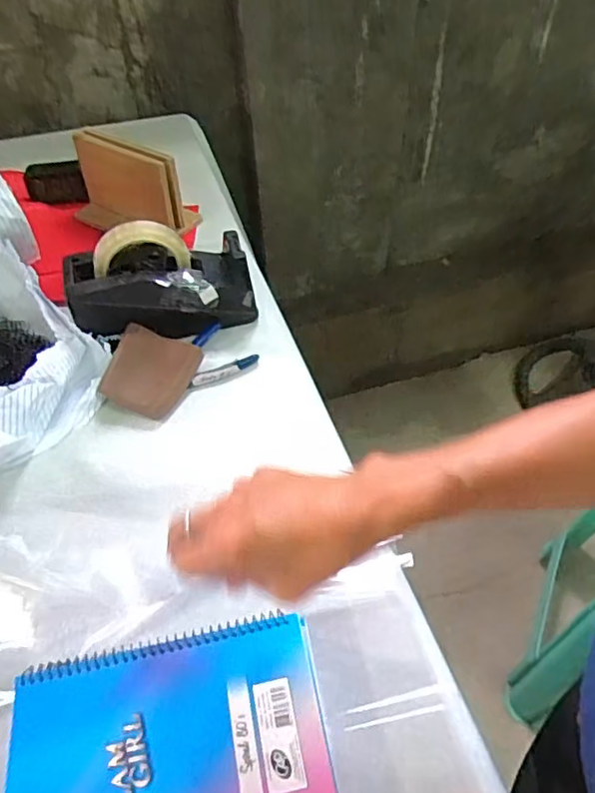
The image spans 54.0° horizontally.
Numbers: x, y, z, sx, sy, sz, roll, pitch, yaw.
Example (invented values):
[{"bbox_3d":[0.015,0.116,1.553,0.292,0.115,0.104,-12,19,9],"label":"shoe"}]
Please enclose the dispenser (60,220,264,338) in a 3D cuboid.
[{"bbox_3d":[-0.155,-0.130,0.659,0.197,0.120,0.079,-15,50,-11],"label":"dispenser"}]

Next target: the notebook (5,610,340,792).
[{"bbox_3d":[-0.080,0.231,0.363,0.198,0.012,0.156,-9,49,-6],"label":"notebook"}]

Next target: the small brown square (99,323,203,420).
[{"bbox_3d":[-0.157,-0.026,0.628,0.086,0.012,0.094,24,61,-14],"label":"small brown square"}]

